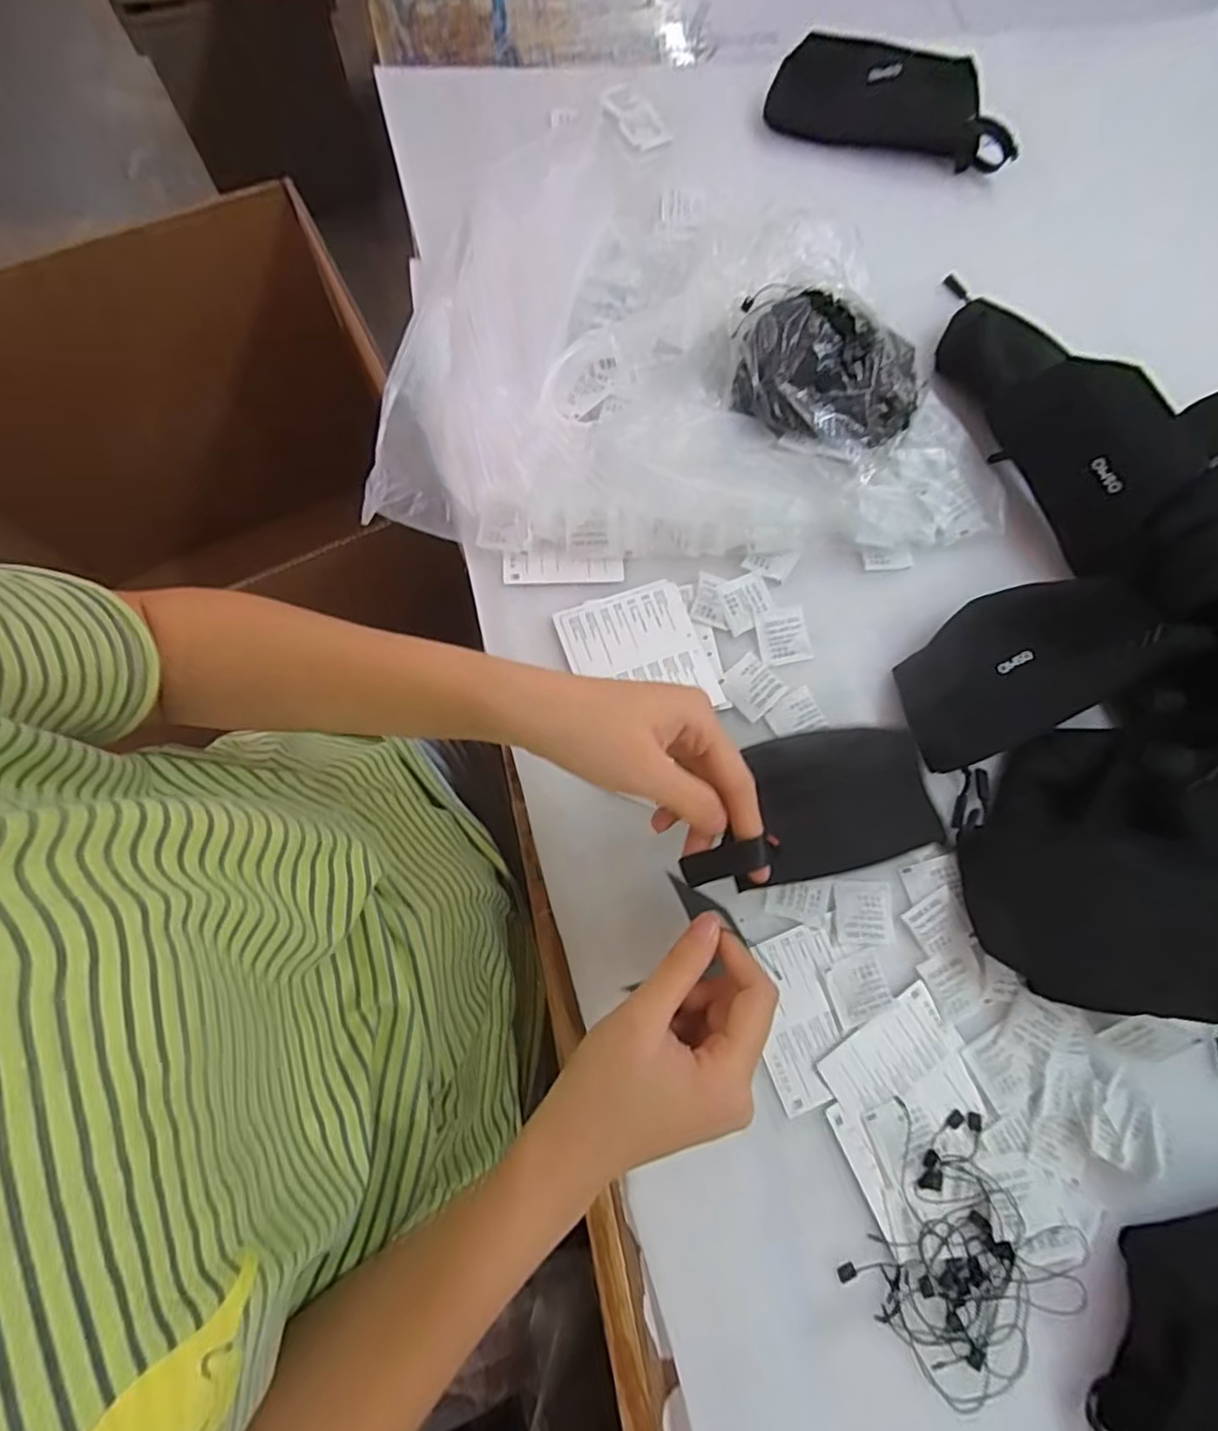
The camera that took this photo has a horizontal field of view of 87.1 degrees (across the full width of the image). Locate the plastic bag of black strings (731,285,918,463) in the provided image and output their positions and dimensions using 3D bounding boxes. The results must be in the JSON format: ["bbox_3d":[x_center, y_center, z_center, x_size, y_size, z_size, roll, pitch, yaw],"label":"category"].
[{"bbox_3d":[0.170,-0.264,0.488,0.145,0.047,0.122,8,75,-1],"label":"plastic bag of black strings"}]

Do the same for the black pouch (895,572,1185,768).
[{"bbox_3d":[0.288,-0.038,0.449,0.180,0.029,0.097,-27,77,5],"label":"black pouch"}]

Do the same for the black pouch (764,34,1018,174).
[{"bbox_3d":[0.262,-0.563,0.592,0.228,0.051,0.067,10,75,-1],"label":"black pouch"}]

